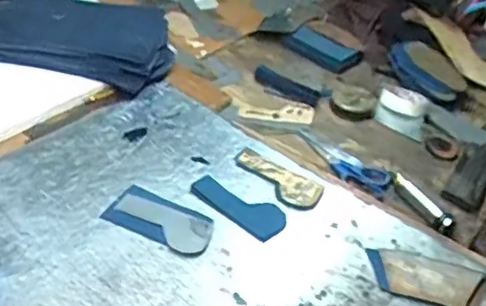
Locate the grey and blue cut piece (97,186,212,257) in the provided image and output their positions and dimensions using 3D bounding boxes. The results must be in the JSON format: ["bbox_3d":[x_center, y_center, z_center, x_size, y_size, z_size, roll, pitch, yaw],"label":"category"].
[{"bbox_3d":[-0.102,0.082,0.706,0.135,0.008,0.067,22,41,18],"label":"grey and blue cut piece"}]

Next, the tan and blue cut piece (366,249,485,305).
[{"bbox_3d":[0.211,0.143,0.667,0.125,0.009,0.066,17,43,20],"label":"tan and blue cut piece"}]

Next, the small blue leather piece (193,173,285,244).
[{"bbox_3d":[-0.007,0.067,0.735,0.128,0.004,0.057,29,46,20],"label":"small blue leather piece"}]

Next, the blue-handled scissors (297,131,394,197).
[{"bbox_3d":[0.150,0.013,0.865,0.168,0.012,0.073,34,46,29],"label":"blue-handled scissors"}]

